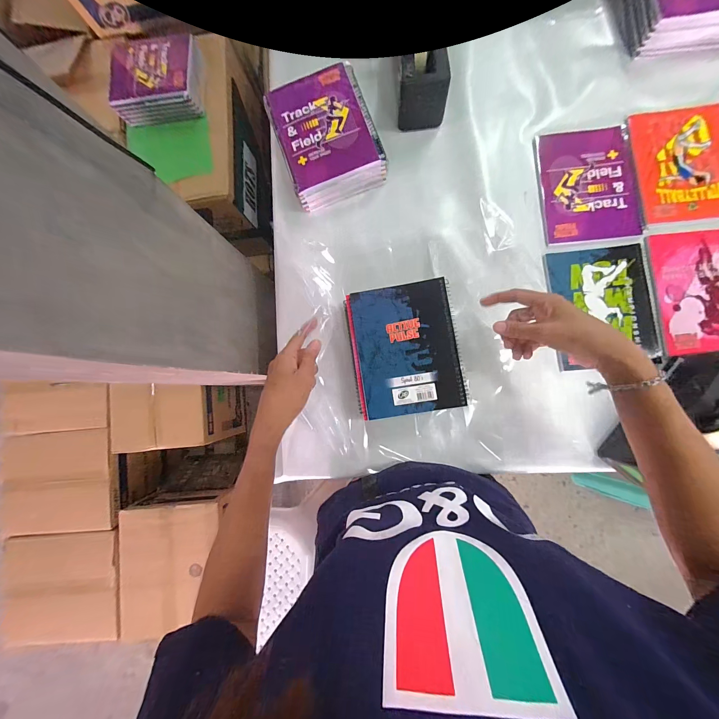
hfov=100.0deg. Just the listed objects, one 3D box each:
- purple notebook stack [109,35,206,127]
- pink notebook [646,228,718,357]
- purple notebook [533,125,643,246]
[{"bbox_3d":[-0.452,-0.620,0.676,0.201,0.060,0.165,1,85,6],"label":"purple notebook stack"},{"bbox_3d":[0.553,-0.109,0.473,0.151,0.016,0.194,-6,84,6],"label":"pink notebook"},{"bbox_3d":[0.385,-0.300,0.514,0.146,0.013,0.203,-5,84,6],"label":"purple notebook"}]

